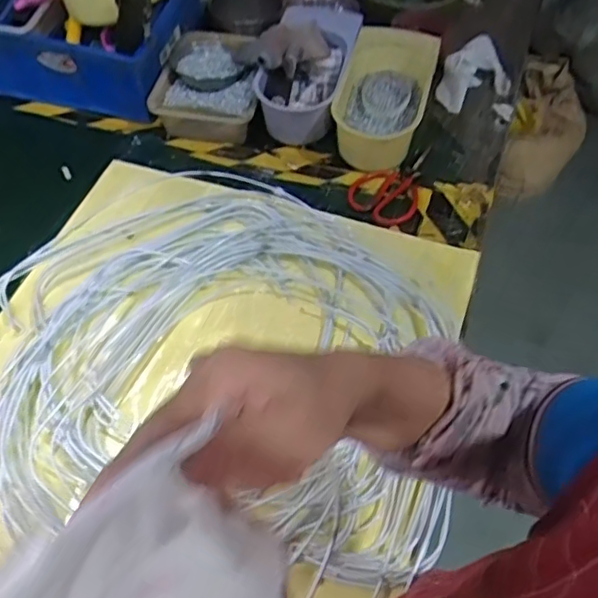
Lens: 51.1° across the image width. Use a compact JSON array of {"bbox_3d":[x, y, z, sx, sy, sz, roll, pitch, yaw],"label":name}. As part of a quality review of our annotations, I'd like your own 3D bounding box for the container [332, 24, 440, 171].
[{"bbox_3d":[0.135,-0.333,1.020,0.145,0.135,0.220,12,55,10],"label":"container"}]

